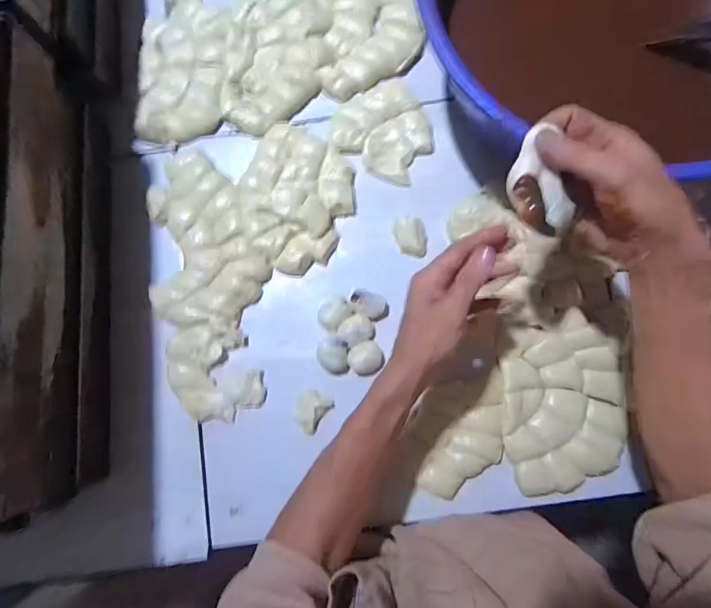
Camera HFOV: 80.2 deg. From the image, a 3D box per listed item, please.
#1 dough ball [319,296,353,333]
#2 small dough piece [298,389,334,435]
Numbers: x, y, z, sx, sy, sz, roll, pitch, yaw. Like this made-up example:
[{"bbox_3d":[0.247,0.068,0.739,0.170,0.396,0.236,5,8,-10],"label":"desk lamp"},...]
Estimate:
[{"bbox_3d":[-0.025,0.011,0.502,0.033,0.025,0.041,44,88,5],"label":"dough ball"},{"bbox_3d":[-0.052,0.123,0.488,0.037,0.017,0.044,37,88,5],"label":"small dough piece"}]

